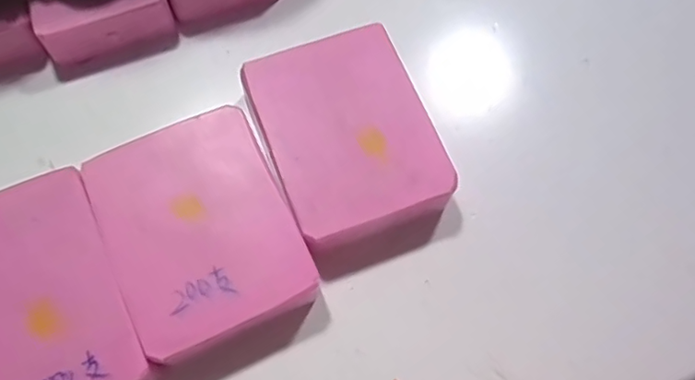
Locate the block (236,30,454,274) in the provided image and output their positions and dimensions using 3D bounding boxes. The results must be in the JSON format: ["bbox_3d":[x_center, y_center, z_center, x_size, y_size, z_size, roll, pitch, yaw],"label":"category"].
[{"bbox_3d":[0.001,-0.015,0.193,0.053,0.024,0.074,-20,72,-10],"label":"block"}]

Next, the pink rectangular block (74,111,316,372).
[{"bbox_3d":[-0.045,0.014,0.180,0.053,0.023,0.069,-24,72,-11],"label":"pink rectangular block"}]

